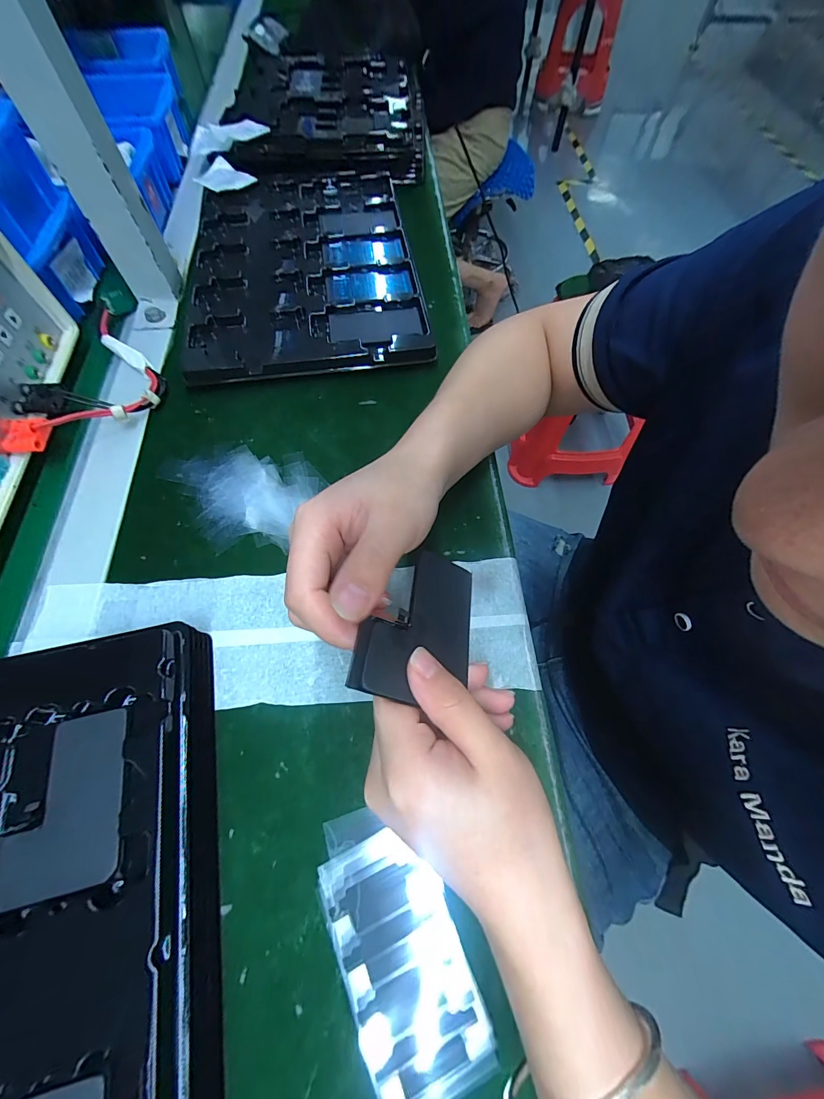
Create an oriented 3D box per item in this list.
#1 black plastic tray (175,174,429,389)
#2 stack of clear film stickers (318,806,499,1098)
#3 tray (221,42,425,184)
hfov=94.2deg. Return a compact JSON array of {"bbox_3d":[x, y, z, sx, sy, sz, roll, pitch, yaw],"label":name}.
[{"bbox_3d":[-0.118,-0.308,0.411,0.231,0.024,0.324,-8,67,-5],"label":"black plastic tray"},{"bbox_3d":[-0.007,0.201,0.197,0.058,0.006,0.119,-21,69,-10],"label":"stack of clear film stickers"},{"bbox_3d":[-0.121,-0.620,0.528,0.264,0.040,0.350,-2,67,-2],"label":"tray"}]

